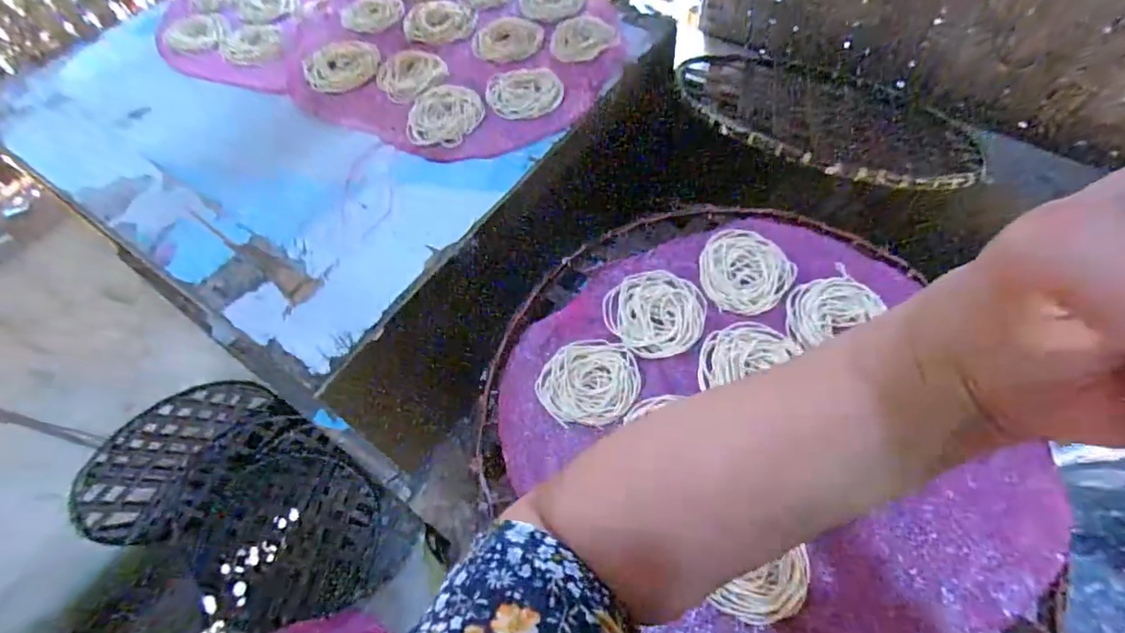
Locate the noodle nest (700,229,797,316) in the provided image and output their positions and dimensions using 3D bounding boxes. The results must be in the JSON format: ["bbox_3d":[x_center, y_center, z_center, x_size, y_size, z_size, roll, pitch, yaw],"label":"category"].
[{"bbox_3d":[0.149,-0.040,0.438,0.070,0.007,0.076,-2,60,3],"label":"noodle nest"}]

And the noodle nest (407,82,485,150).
[{"bbox_3d":[-0.113,-0.197,0.518,0.071,0.006,0.082,5,60,7],"label":"noodle nest"}]

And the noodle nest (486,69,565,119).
[{"bbox_3d":[-0.037,-0.222,0.527,0.073,0.004,0.074,-8,60,-1],"label":"noodle nest"}]

